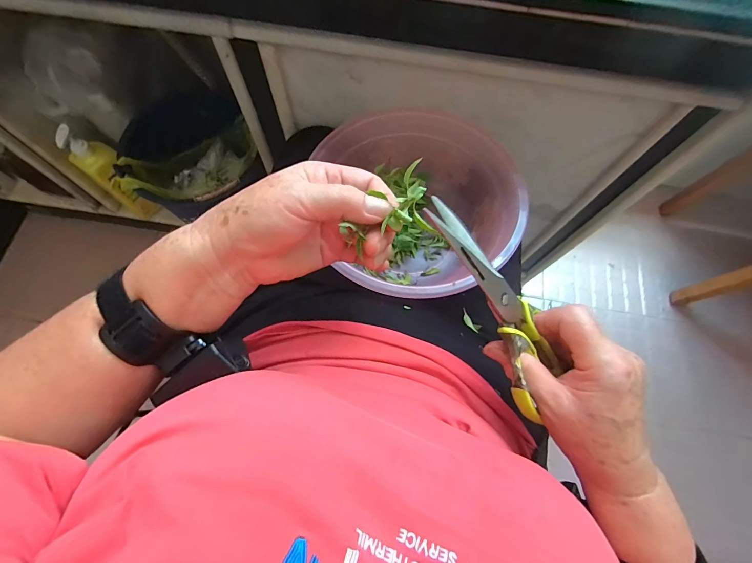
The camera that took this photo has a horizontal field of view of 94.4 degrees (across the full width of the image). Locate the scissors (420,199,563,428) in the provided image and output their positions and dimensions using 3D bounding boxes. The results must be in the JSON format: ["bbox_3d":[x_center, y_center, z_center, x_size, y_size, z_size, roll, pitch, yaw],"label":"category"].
[{"bbox_3d":[0.084,0.018,0.248,0.054,0.021,0.173,-41,108,-15],"label":"scissors"}]

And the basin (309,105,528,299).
[{"bbox_3d":[0.043,-0.093,0.451,0.254,0.103,0.257,1,71,-2],"label":"basin"}]

